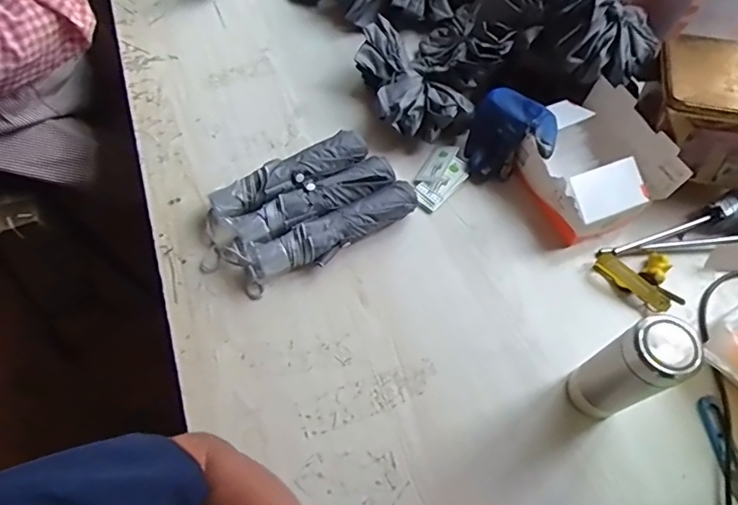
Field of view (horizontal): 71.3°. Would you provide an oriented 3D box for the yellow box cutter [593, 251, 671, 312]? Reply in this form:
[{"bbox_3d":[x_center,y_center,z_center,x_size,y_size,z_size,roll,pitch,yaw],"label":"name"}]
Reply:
[{"bbox_3d":[0.360,0.042,0.705,0.022,0.025,0.105,-40,69,-20],"label":"yellow box cutter"}]

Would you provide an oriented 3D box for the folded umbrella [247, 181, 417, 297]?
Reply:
[{"bbox_3d":[-0.054,-0.025,0.731,0.267,0.051,0.059,-25,64,-14],"label":"folded umbrella"}]

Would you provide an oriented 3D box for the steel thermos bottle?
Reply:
[{"bbox_3d":[0.279,0.129,0.554,0.060,0.197,0.063,0,61,-1],"label":"steel thermos bottle"}]

